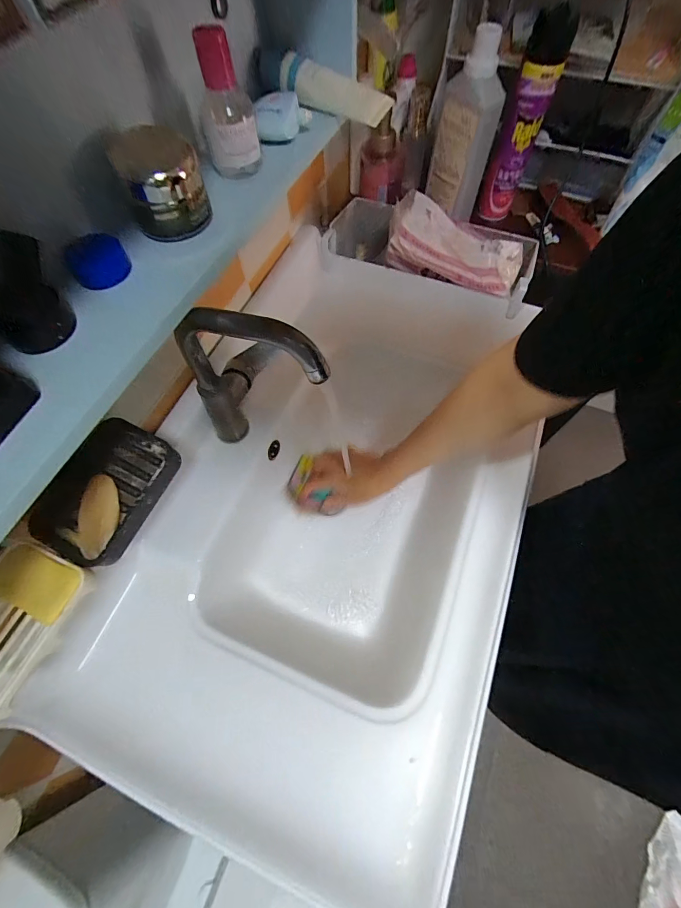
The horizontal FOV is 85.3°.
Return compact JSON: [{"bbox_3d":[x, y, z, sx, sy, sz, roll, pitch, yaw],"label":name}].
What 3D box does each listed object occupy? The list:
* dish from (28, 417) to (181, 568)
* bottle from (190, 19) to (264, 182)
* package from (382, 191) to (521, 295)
[{"bbox_3d":[-0.246,0.036,0.389,0.110,0.028,0.141,27,68,13],"label":"dish"},{"bbox_3d":[-0.105,-0.315,0.339,0.048,0.095,0.043,-11,65,-4],"label":"bottle"},{"bbox_3d":[0.203,-0.366,0.666,0.238,0.096,0.081,21,67,11],"label":"package"}]

